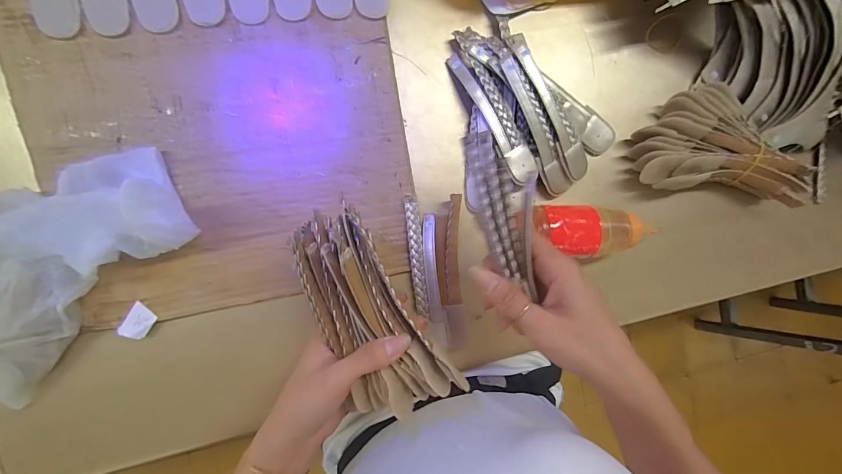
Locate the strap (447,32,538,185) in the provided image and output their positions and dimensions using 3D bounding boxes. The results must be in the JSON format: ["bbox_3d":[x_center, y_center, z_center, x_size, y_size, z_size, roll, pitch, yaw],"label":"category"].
[{"bbox_3d":[0.067,-0.119,0.341,0.028,0.015,0.148,-30,97,-7],"label":"strap"}]

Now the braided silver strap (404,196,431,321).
[{"bbox_3d":[-0.003,0.021,0.345,0.013,0.007,0.115,-7,94,-9],"label":"braided silver strap"}]

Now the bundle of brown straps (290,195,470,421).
[{"bbox_3d":[-0.040,0.059,0.265,0.071,0.025,0.160,-30,95,-5],"label":"bundle of brown straps"}]

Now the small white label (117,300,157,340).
[{"bbox_3d":[-0.242,0.073,0.309,0.021,0.004,0.030,31,87,-9],"label":"small white label"}]

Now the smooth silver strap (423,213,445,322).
[{"bbox_3d":[0.011,0.030,0.344,0.014,0.006,0.101,-5,93,-9],"label":"smooth silver strap"}]

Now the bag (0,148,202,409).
[{"bbox_3d":[-0.300,0.010,0.269,0.224,0.066,0.146,-44,98,-5],"label":"bag"}]

